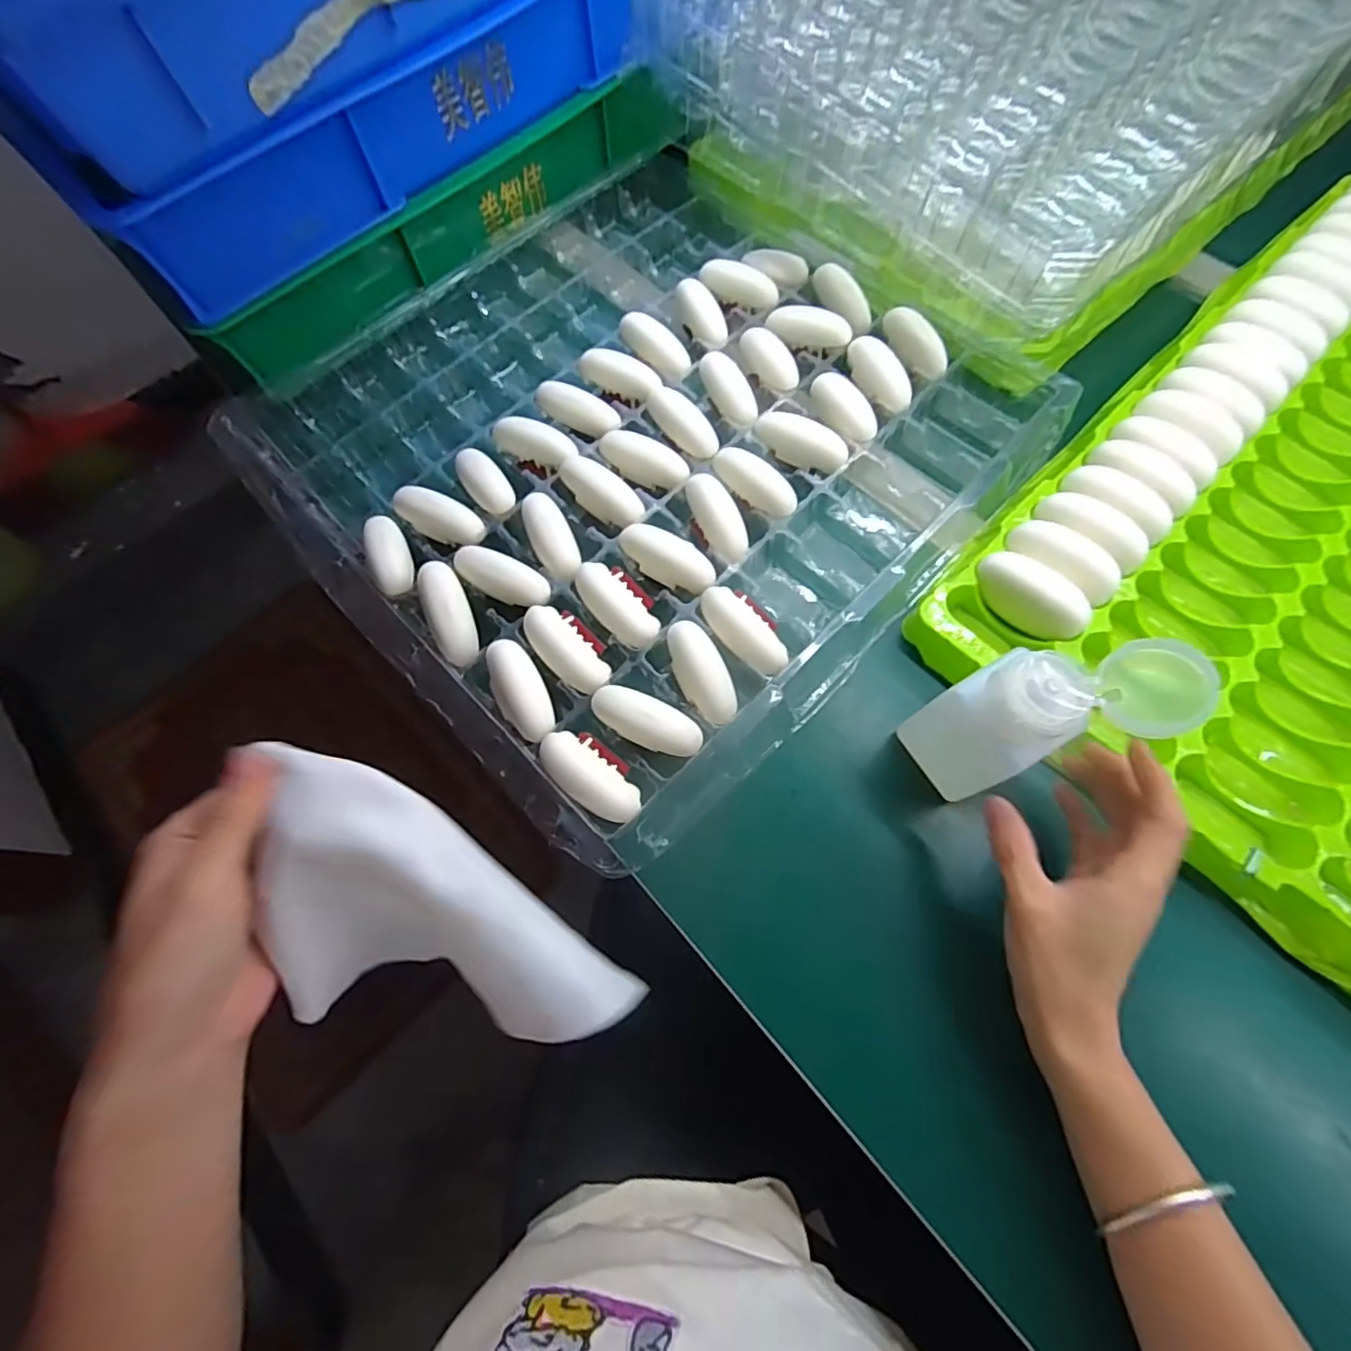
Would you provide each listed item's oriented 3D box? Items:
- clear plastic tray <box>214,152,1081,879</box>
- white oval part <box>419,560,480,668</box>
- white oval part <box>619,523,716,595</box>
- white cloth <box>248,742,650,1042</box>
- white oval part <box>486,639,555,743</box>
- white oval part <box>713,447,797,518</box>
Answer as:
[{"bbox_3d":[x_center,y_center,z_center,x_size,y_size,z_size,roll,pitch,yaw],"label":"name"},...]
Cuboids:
[{"bbox_3d":[-0.033,-0.178,0.437,0.462,0.062,0.460,-43,70,-11],"label":"clear plastic tray"},{"bbox_3d":[-0.143,-0.039,0.368,0.023,0.018,0.069,-19,91,-5],"label":"white oval part"},{"bbox_3d":[-0.005,-0.076,0.378,0.065,0.014,0.028,27,74,10],"label":"white oval part"},{"bbox_3d":[-0.090,0.098,0.258,0.141,0.099,0.102,2,72,2],"label":"white cloth"},{"bbox_3d":[-0.095,0.009,0.354,0.027,0.014,0.064,-23,67,-3],"label":"white oval part"},{"bbox_3d":[0.054,-0.132,0.395,0.067,0.012,0.022,38,77,19],"label":"white oval part"}]

